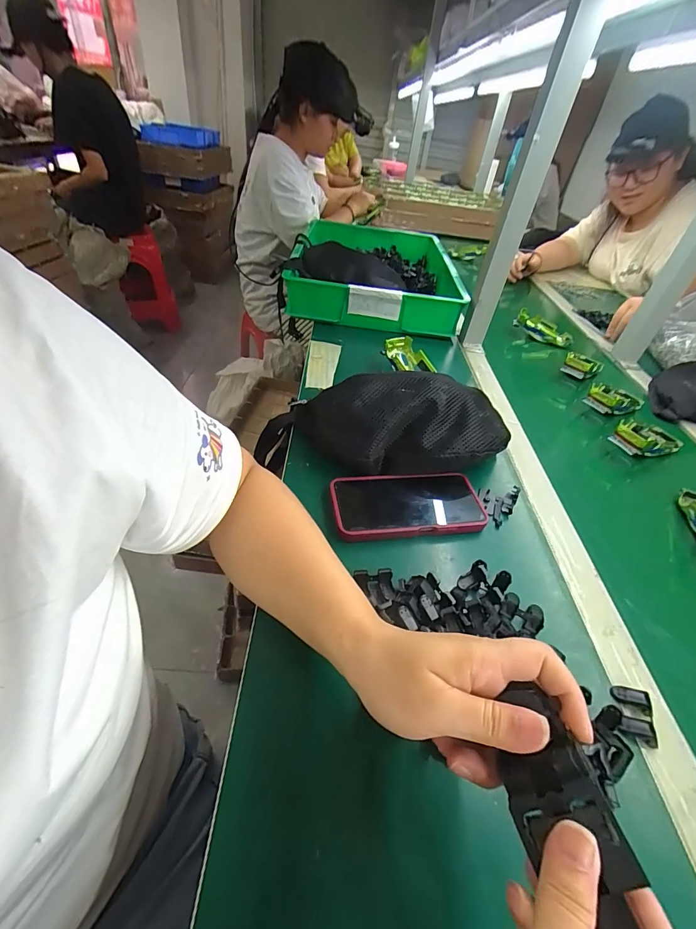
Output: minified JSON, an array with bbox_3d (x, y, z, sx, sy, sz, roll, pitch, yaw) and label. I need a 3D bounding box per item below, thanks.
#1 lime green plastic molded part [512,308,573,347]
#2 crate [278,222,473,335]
[{"bbox_3d":[0.434,-0.301,0.859,0.131,0.041,0.055,26,43,-1],"label":"lime green plastic molded part"},{"bbox_3d":[0.056,-0.472,0.933,0.382,0.081,0.523,8,42,0],"label":"crate"}]

